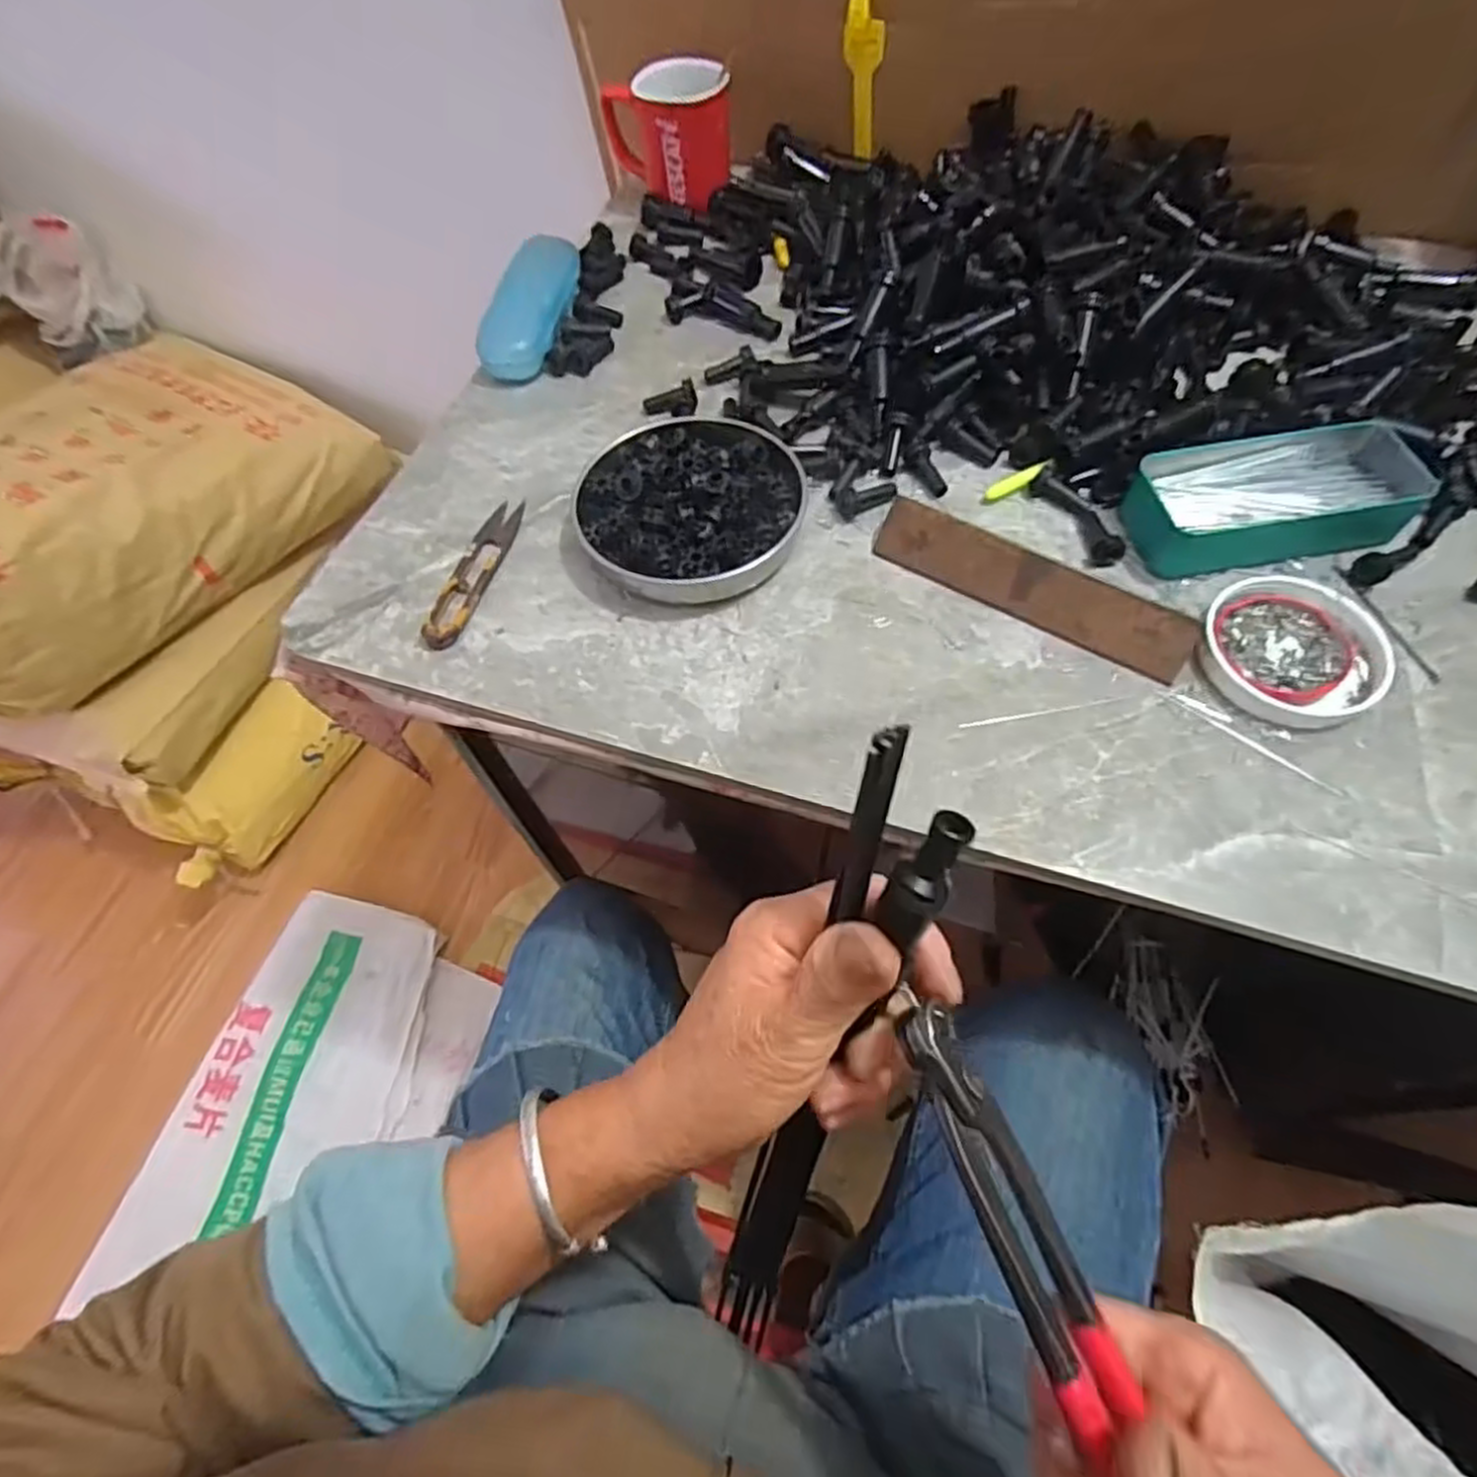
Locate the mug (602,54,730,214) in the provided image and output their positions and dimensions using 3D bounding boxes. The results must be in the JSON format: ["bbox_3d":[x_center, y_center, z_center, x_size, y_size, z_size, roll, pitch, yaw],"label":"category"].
[{"bbox_3d":[-0.058,-0.504,0.645,0.102,0.088,0.067,-4,61,1],"label":"mug"}]

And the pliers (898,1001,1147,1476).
[{"bbox_3d":[0.096,0.173,0.221,0.026,0.027,0.196,-21,73,-9],"label":"pliers"}]

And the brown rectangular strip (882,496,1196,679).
[{"bbox_3d":[0.161,-0.086,0.434,0.178,0.027,0.026,29,67,16],"label":"brown rectangular strip"}]

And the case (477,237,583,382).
[{"bbox_3d":[-0.155,-0.336,0.594,0.050,0.034,0.152,8,62,8],"label":"case"}]

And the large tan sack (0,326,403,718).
[{"bbox_3d":[-0.855,-0.322,0.991,0.401,0.232,0.645,31,67,19],"label":"large tan sack"}]

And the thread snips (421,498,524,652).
[{"bbox_3d":[-0.161,-0.105,0.475,0.026,0.009,0.119,11,62,9],"label":"thread snips"}]

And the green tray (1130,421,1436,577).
[{"bbox_3d":[0.315,-0.143,0.455,0.165,0.027,0.073,-12,61,-3],"label":"green tray"}]

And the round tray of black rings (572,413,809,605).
[{"bbox_3d":[-0.029,-0.144,0.479,0.134,0.024,0.130,-2,61,3],"label":"round tray of black rings"}]

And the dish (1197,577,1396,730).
[{"bbox_3d":[0.294,-0.047,0.411,0.086,0.014,0.087,-2,61,3],"label":"dish"}]

